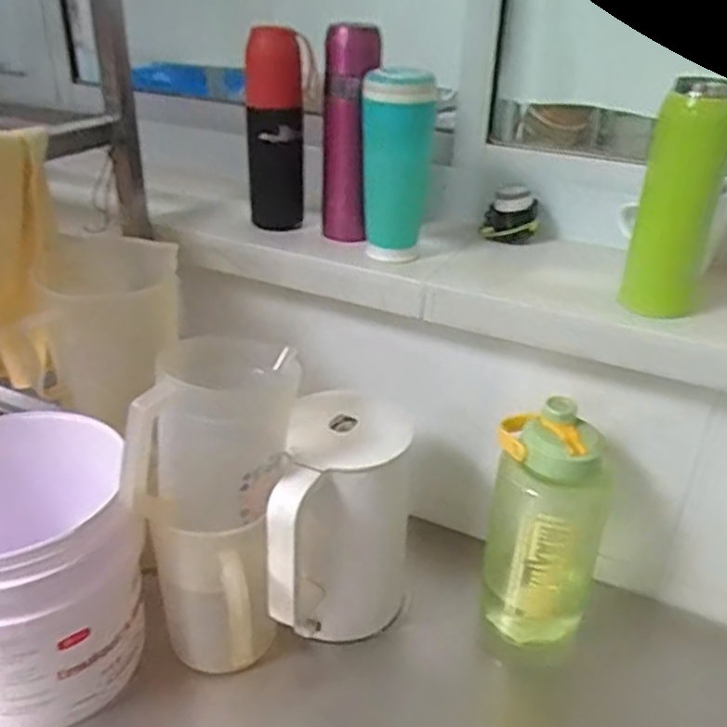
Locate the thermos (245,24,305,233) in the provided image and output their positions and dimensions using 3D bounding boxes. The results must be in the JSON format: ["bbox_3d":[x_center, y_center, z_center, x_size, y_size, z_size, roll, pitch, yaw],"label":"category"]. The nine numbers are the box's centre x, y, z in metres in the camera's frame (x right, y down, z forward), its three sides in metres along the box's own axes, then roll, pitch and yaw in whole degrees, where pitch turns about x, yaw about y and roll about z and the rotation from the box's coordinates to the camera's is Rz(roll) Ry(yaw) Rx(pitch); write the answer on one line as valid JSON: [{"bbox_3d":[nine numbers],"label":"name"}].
[{"bbox_3d":[-0.107,-0.276,0.870,0.067,0.221,0.062,-3,30,-8],"label":"thermos"}]

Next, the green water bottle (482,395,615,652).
[{"bbox_3d":[0.185,0.175,0.745,0.116,0.268,0.099,12,31,17],"label":"green water bottle"}]

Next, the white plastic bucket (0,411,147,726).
[{"bbox_3d":[-0.319,0.209,0.688,0.206,0.238,0.193,-10,32,-20],"label":"white plastic bucket"}]

